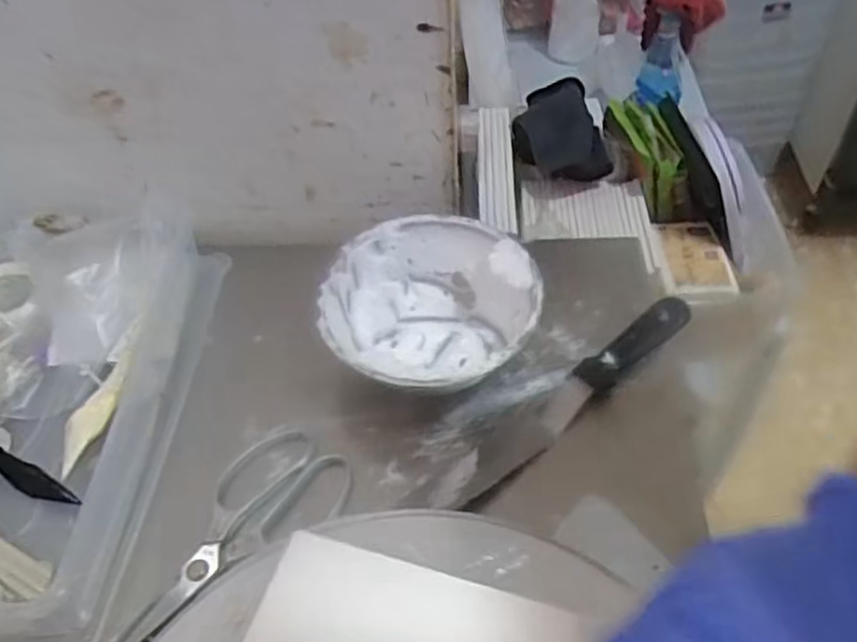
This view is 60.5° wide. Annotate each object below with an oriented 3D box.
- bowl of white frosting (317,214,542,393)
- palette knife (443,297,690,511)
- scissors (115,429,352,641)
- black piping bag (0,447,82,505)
[{"bbox_3d":[0.002,-0.002,0.583,0.161,0.077,0.160,-1,48,1],"label":"bowl of white frosting"},{"bbox_3d":[0.111,0.057,0.565,0.267,0.025,0.031,-34,56,-25],"label":"palette knife"},{"bbox_3d":[-0.144,0.145,0.498,0.195,0.013,0.086,-37,57,-27],"label":"scissors"},{"bbox_3d":[-0.303,0.098,0.521,0.123,0.022,0.026,30,54,6],"label":"black piping bag"}]

